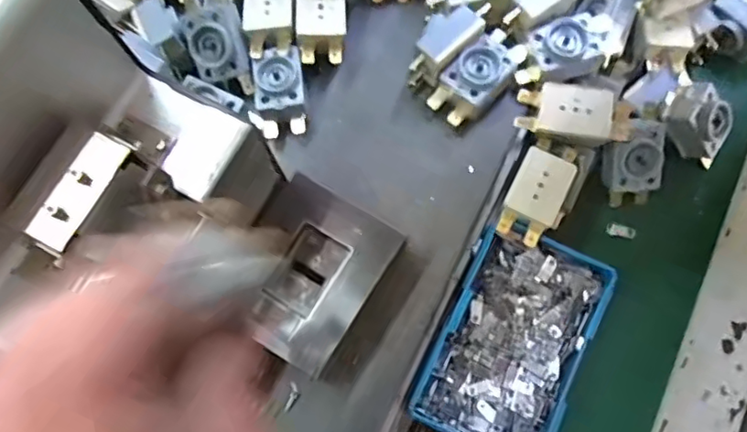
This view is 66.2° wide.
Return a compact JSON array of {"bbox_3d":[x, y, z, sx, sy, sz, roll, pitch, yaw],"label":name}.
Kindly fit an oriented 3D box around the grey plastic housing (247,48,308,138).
[{"bbox_3d":[-0.054,-0.067,0.321,0.030,0.020,0.046,-5,74,-1],"label":"grey plastic housing"}]

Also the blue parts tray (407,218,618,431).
[{"bbox_3d":[0.073,0.067,0.308,0.070,0.029,0.113,26,76,8],"label":"blue parts tray"}]

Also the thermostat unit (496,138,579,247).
[{"bbox_3d":[0.090,-0.014,0.308,0.029,0.016,0.058,26,76,8],"label":"thermostat unit"}]

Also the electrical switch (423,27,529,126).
[{"bbox_3d":[0.057,-0.075,0.316,0.054,0.021,0.029,-44,78,-11],"label":"electrical switch"}]

